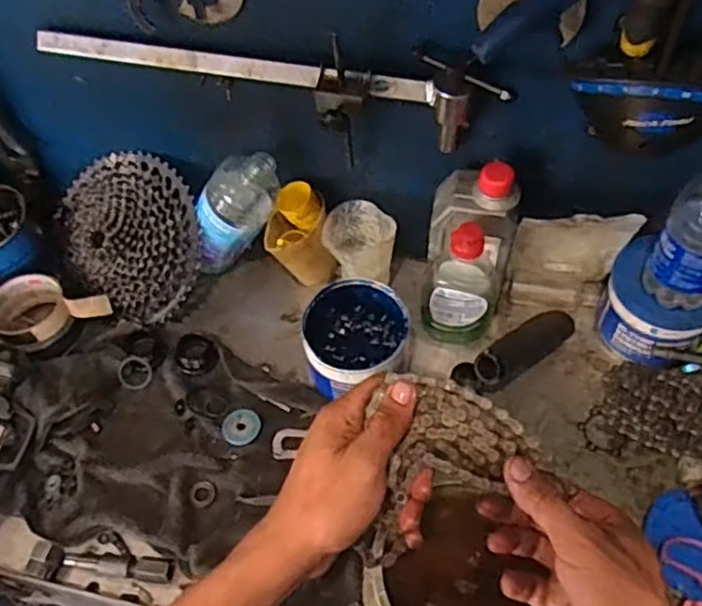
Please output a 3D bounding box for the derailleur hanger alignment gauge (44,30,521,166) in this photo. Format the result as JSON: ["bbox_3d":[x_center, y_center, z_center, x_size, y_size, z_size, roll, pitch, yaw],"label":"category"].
[{"bbox_3d":[-0.079,-0.183,0.611,0.425,0.099,0.061,12,57,13],"label":"derailleur hanger alignment gauge"}]

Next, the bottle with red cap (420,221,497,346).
[{"bbox_3d":[0.109,-0.018,0.662,0.075,0.164,0.044,-1,55,4],"label":"bottle with red cap"}]

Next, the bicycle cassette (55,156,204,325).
[{"bbox_3d":[-0.246,-0.074,0.732,0.193,0.057,0.173,45,100,8],"label":"bicycle cassette"}]

